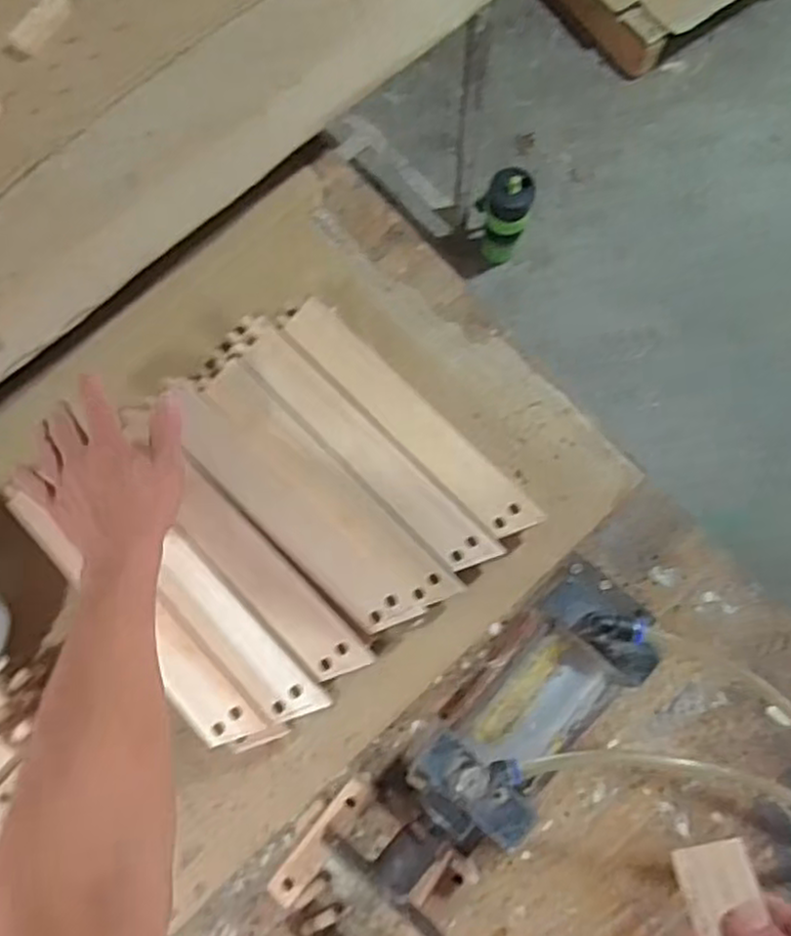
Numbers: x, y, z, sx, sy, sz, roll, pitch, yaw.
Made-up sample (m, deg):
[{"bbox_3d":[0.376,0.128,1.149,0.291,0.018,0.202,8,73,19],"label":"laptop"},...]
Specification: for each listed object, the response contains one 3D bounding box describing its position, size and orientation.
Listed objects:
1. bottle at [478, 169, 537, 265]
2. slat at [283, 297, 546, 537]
[{"bbox_3d":[0.198,-0.467,1.363,0.088,0.234,0.085,0,83,0],"label":"bottle"},{"bbox_3d":[0.011,-0.046,0.643,0.045,0.005,0.281,-44,80,-8],"label":"slat"}]

